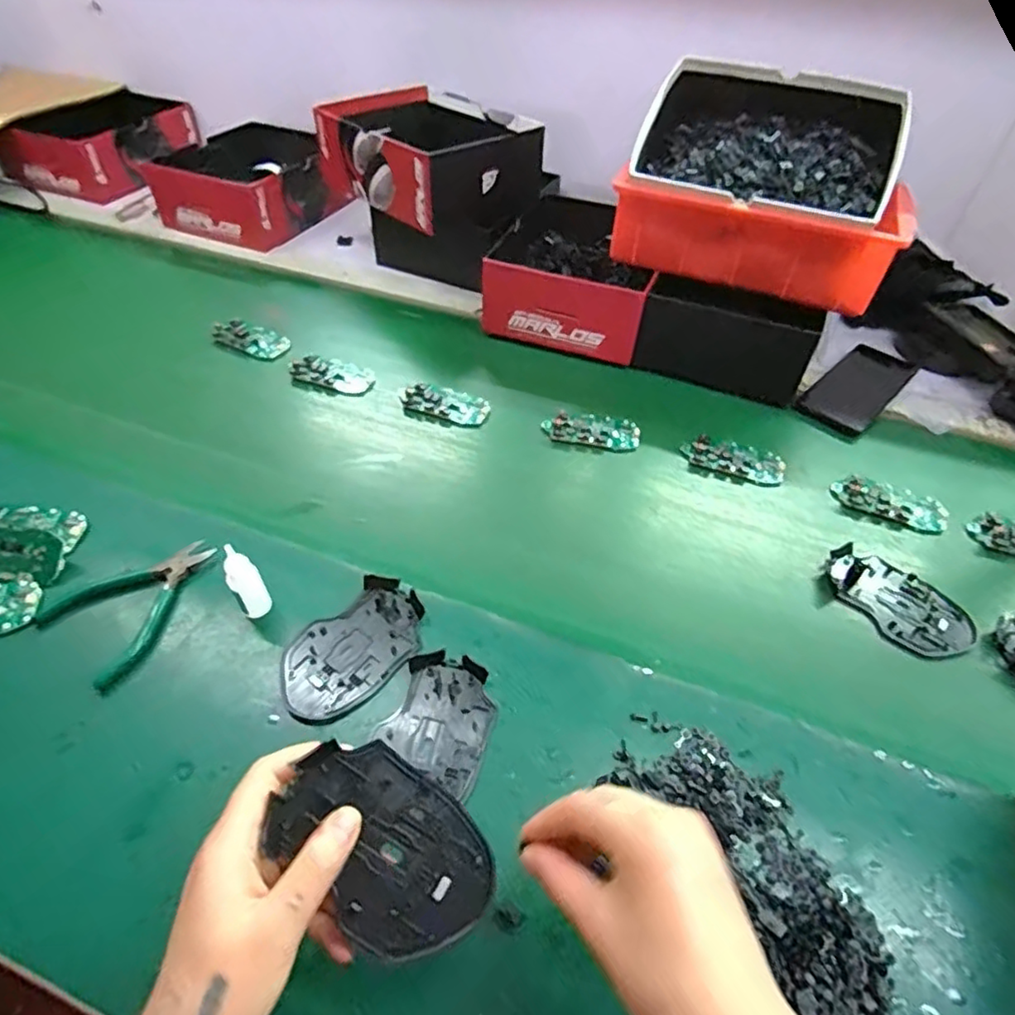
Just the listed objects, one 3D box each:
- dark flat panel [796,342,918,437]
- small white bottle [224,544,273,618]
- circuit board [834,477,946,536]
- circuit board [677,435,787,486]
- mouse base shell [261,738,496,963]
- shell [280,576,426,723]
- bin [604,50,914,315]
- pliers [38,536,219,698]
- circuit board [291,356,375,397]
[{"bbox_3d":[0.399,-0.138,0.693,0.177,0.007,0.073,-36,59,-29],"label":"dark flat panel"},{"bbox_3d":[-0.193,0.055,0.450,0.021,0.067,0.020,-27,55,-23],"label":"small white bottle"},{"bbox_3d":[0.361,-0.003,0.579,0.098,0.020,0.040,19,50,14],"label":"circuit board"},{"bbox_3d":[0.226,-0.048,0.611,0.097,0.016,0.040,14,49,10],"label":"circuit board"},{"bbox_3d":[-0.061,0.170,0.307,0.109,0.005,0.072,42,65,7],"label":"mouse base shell"},{"bbox_3d":[-0.113,0.102,0.452,0.073,0.010,0.115,35,56,26],"label":"shell"},{"bbox_3d":[0.280,-0.350,0.659,0.277,0.146,0.189,20,50,16],"label":"bin"},{"bbox_3d":[-0.281,0.070,0.470,0.095,0.009,0.118,30,54,22],"label":"pliers"},{"bbox_3d":[-0.193,-0.150,0.685,0.091,0.013,0.047,11,49,7],"label":"circuit board"}]

